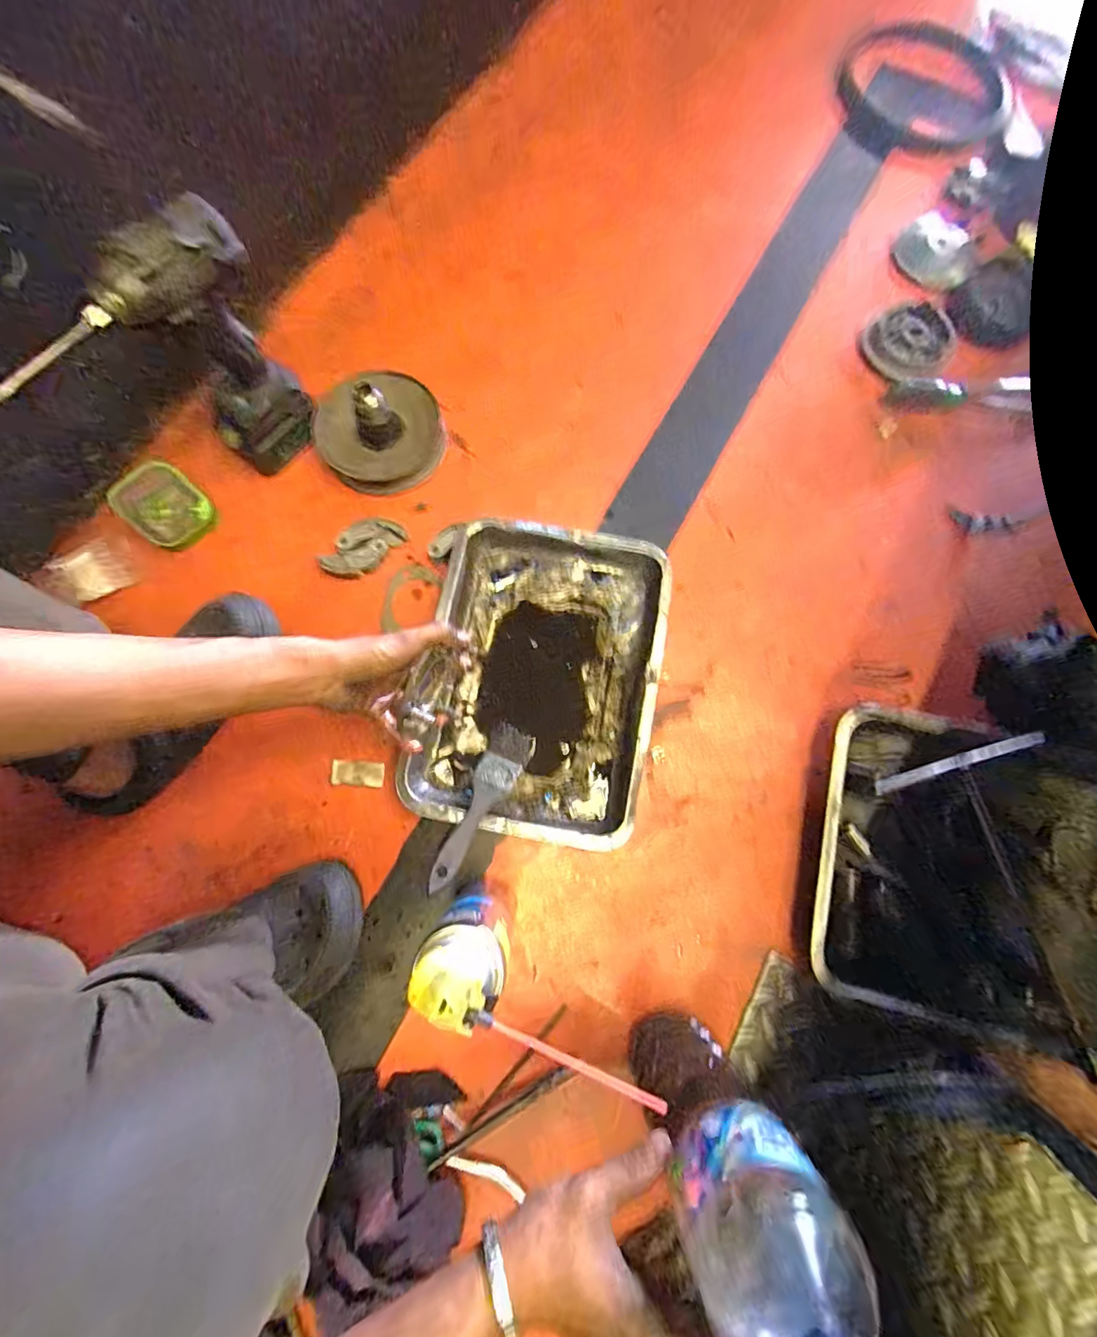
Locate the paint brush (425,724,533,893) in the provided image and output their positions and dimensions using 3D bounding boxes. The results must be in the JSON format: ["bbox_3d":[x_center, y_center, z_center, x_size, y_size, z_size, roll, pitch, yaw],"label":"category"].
[{"bbox_3d":[-0.070,0.139,0.509,0.046,0.014,0.182,23,54,6],"label":"paint brush"}]

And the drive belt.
[{"bbox_3d":[0.644,-0.995,0.850,0.252,0.025,0.353,3,73,7],"label":"drive belt"}]

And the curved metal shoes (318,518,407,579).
[{"bbox_3d":[-0.232,-0.150,0.615,0.053,0.026,0.098,39,79,9],"label":"curved metal shoes"}]

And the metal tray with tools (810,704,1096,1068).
[{"bbox_3d":[0.432,0.208,0.506,0.298,0.061,0.292,14,77,4],"label":"metal tray with tools"}]

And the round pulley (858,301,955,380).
[{"bbox_3d":[0.501,-0.455,0.690,0.112,0.030,0.131,37,79,9],"label":"round pulley"}]

